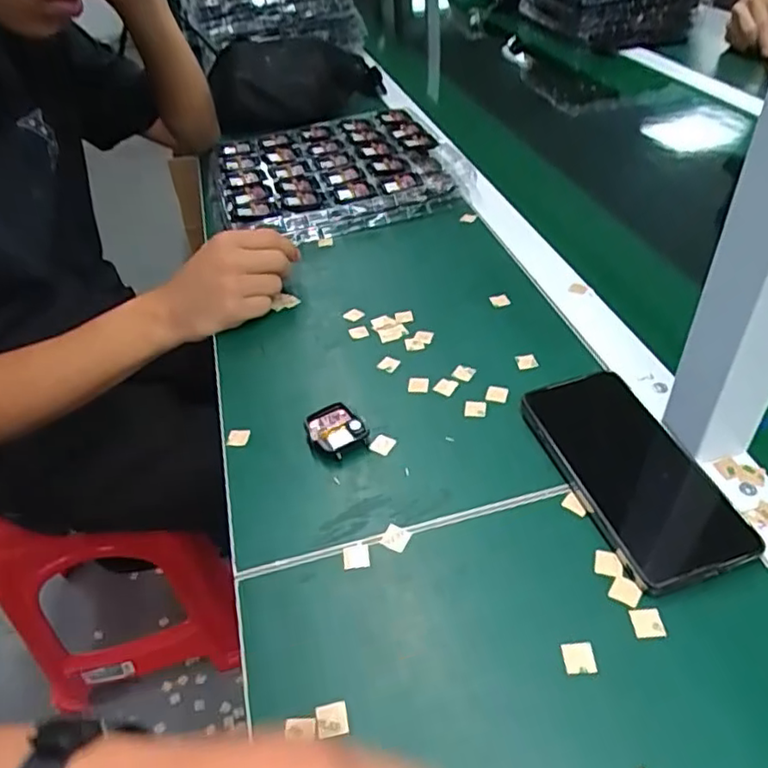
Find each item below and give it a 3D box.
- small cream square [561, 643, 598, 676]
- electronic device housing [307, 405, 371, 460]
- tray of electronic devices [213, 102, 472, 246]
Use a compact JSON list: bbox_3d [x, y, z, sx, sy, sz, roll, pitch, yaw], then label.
[{"bbox_3d":[0.102,0.142,0.326,0.016,0.004,0.015,-6,42,-2],"label":"small cream square"},{"bbox_3d":[-0.037,0.035,0.458,0.038,0.014,0.045,-29,47,-25],"label":"electronic device housing"},{"bbox_3d":[-0.063,-0.263,0.772,0.287,0.040,0.267,-14,42,-10],"label":"tray of electronic devices"}]

